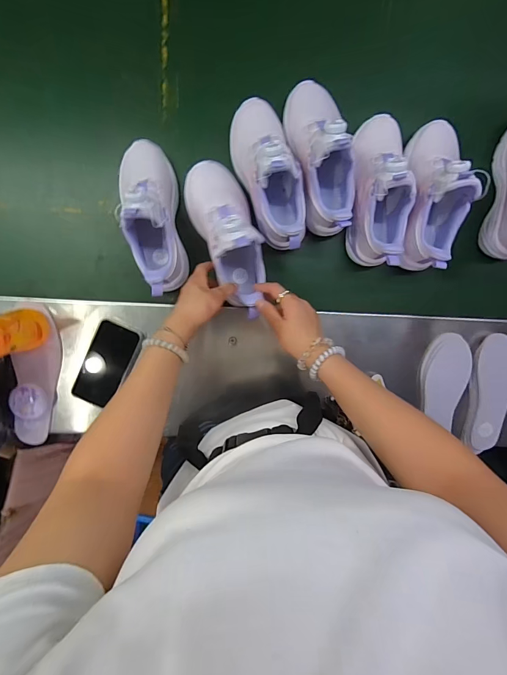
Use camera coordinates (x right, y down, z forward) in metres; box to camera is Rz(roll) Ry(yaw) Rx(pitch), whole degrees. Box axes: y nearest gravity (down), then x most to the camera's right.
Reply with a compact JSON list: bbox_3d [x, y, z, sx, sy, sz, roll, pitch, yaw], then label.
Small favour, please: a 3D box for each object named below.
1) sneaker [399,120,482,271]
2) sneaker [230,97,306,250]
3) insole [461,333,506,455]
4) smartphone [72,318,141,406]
[{"bbox_3d":[0.282,-0.216,0.509,0.079,0.116,0.223,1,99,-3],"label":"sneaker"},{"bbox_3d":[0.025,-0.250,0.520,0.088,0.134,0.231,-17,100,0],"label":"sneaker"},{"bbox_3d":[0.418,0.101,0.599,0.071,0.019,0.208,3,99,-4],"label":"insole"},{"bbox_3d":[-0.254,0.048,0.590,0.073,0.015,0.153,26,97,-7],"label":"smartphone"}]

